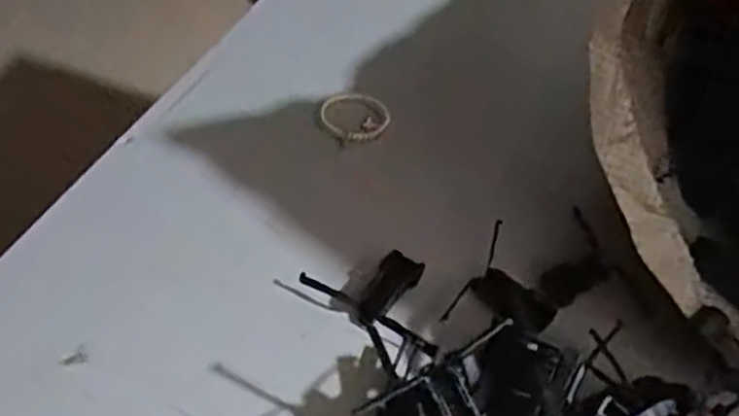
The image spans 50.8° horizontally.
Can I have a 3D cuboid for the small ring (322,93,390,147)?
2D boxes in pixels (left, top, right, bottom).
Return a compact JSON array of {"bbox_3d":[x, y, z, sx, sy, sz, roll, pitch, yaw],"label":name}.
[{"bbox_3d":[-0.011,-0.064,0.540,0.046,0.007,0.057,-12,49,-18],"label":"small ring"}]

